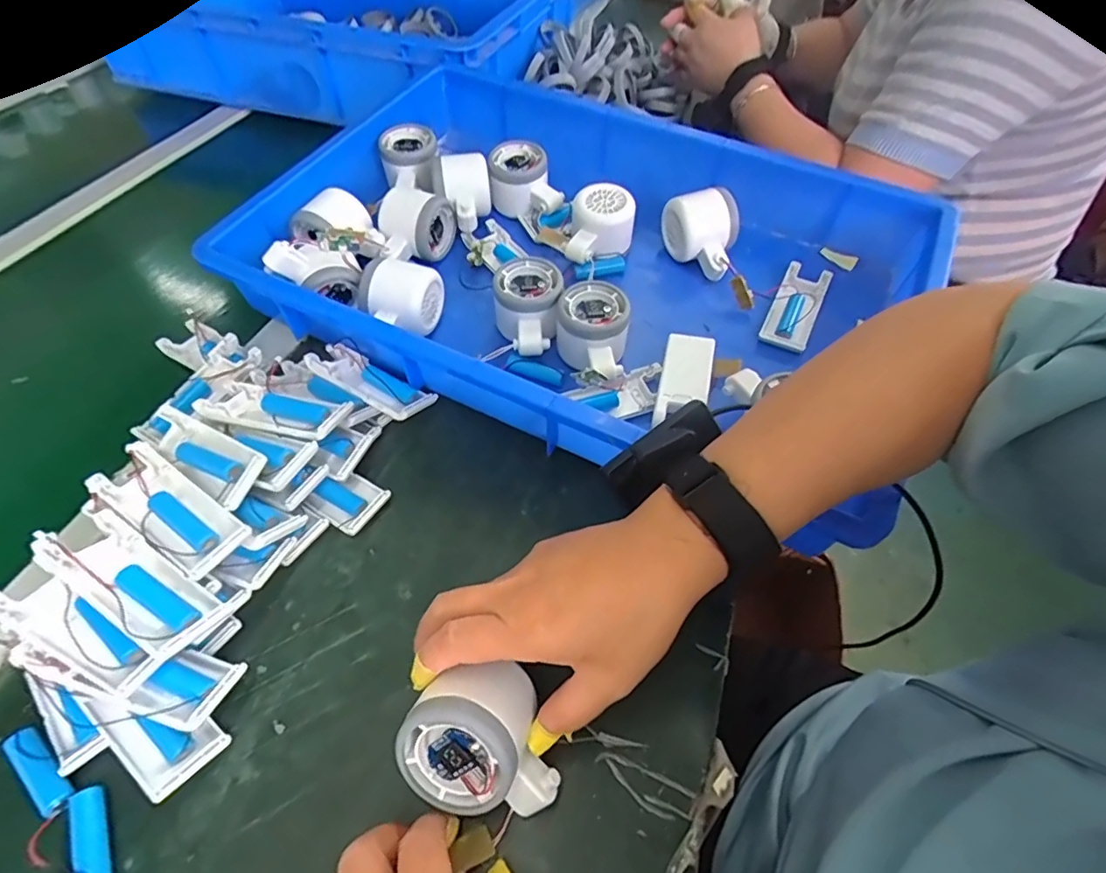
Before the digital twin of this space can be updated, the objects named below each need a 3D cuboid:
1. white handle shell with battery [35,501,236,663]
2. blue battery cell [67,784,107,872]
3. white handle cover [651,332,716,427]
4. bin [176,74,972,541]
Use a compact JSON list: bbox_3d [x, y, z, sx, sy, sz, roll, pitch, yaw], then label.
[{"bbox_3d":[-0.235,0.073,0.302,0.116,0.022,0.039,28,56,19],"label":"white handle shell with battery"},{"bbox_3d":[-0.231,0.202,0.276,0.014,0.011,0.052,-26,57,-20],"label":"blue battery cell"},{"bbox_3d":[0.108,-0.050,0.449,0.038,0.014,0.088,12,53,8],"label":"white handle cover"},{"bbox_3d":[0.012,-0.159,0.507,0.577,0.107,0.363,23,55,15],"label":"bin"}]

